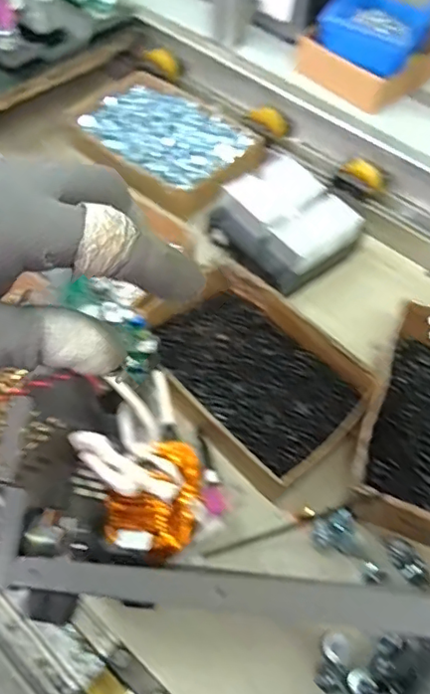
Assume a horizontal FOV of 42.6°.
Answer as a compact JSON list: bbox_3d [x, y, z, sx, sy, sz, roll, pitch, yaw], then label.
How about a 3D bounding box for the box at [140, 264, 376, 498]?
[{"bbox_3d":[0.028,0.016,0.528,0.151,0.039,0.227,-37,65,-24],"label":"box"}]

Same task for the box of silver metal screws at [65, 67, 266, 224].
[{"bbox_3d":[-0.062,-0.263,0.704,0.250,0.037,0.175,38,62,20],"label":"box of silver metal screws"}]

